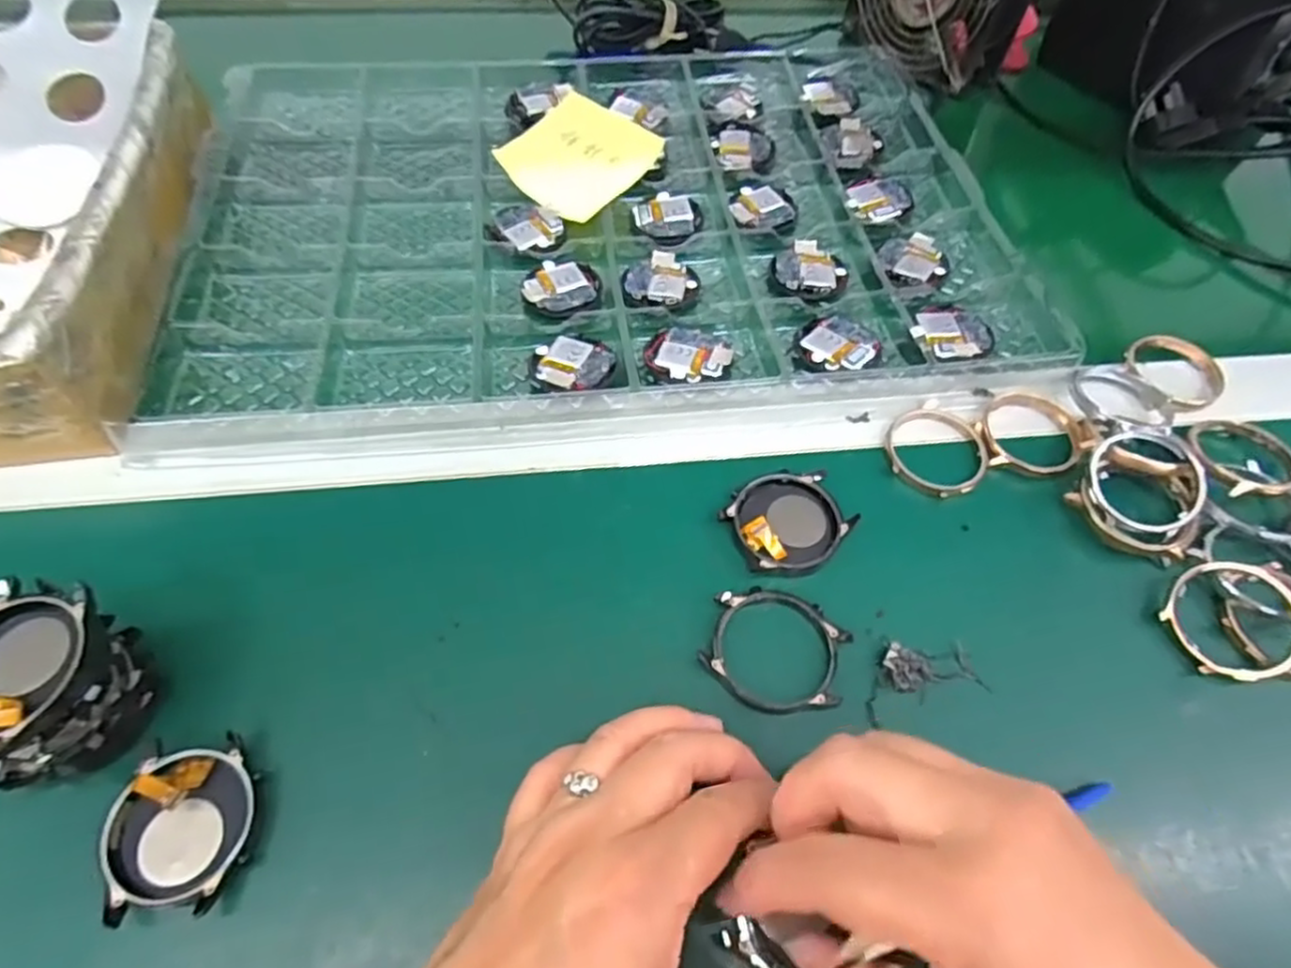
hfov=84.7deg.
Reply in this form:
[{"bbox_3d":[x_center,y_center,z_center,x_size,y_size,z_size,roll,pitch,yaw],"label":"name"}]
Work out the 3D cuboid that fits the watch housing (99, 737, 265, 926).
[{"bbox_3d":[-0.150,0.110,0.228,0.043,0.012,0.049,-3,57,-6],"label":"watch housing"}]

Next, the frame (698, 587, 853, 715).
[{"bbox_3d":[0.049,0.063,0.269,0.053,0.006,0.047,16,57,7],"label":"frame"}]

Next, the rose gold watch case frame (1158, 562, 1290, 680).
[{"bbox_3d":[0.232,0.054,0.279,0.048,0.007,0.047,-40,65,-5],"label":"rose gold watch case frame"}]

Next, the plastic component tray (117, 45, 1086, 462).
[{"bbox_3d":[-0.030,-0.167,0.410,0.432,0.028,0.309,-6,57,-8],"label":"plastic component tray"}]

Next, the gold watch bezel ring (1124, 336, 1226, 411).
[{"bbox_3d":[0.261,-0.056,0.353,0.045,0.008,0.045,2,57,-3],"label":"gold watch bezel ring"}]

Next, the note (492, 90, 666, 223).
[{"bbox_3d":[-0.040,-0.193,0.422,0.075,0.025,0.072,37,62,19],"label":"note"}]

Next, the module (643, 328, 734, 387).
[{"bbox_3d":[0.021,-0.064,0.350,0.043,0.008,0.037,-6,57,-7],"label":"module"}]

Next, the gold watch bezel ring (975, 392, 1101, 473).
[{"bbox_3d":[0.181,-0.026,0.329,0.051,0.012,0.043,-12,62,-8],"label":"gold watch bezel ring"}]

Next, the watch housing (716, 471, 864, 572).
[{"bbox_3d":[0.060,0.015,0.298,0.048,0.012,0.044,-21,60,-16],"label":"watch housing"}]

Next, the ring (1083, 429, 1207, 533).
[{"bbox_3d":[0.215,-0.001,0.303,0.046,0.006,0.044,-1,72,4],"label":"ring"}]

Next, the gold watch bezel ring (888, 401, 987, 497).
[{"bbox_3d":[0.133,-0.015,0.325,0.045,0.007,0.048,2,57,-3],"label":"gold watch bezel ring"}]

